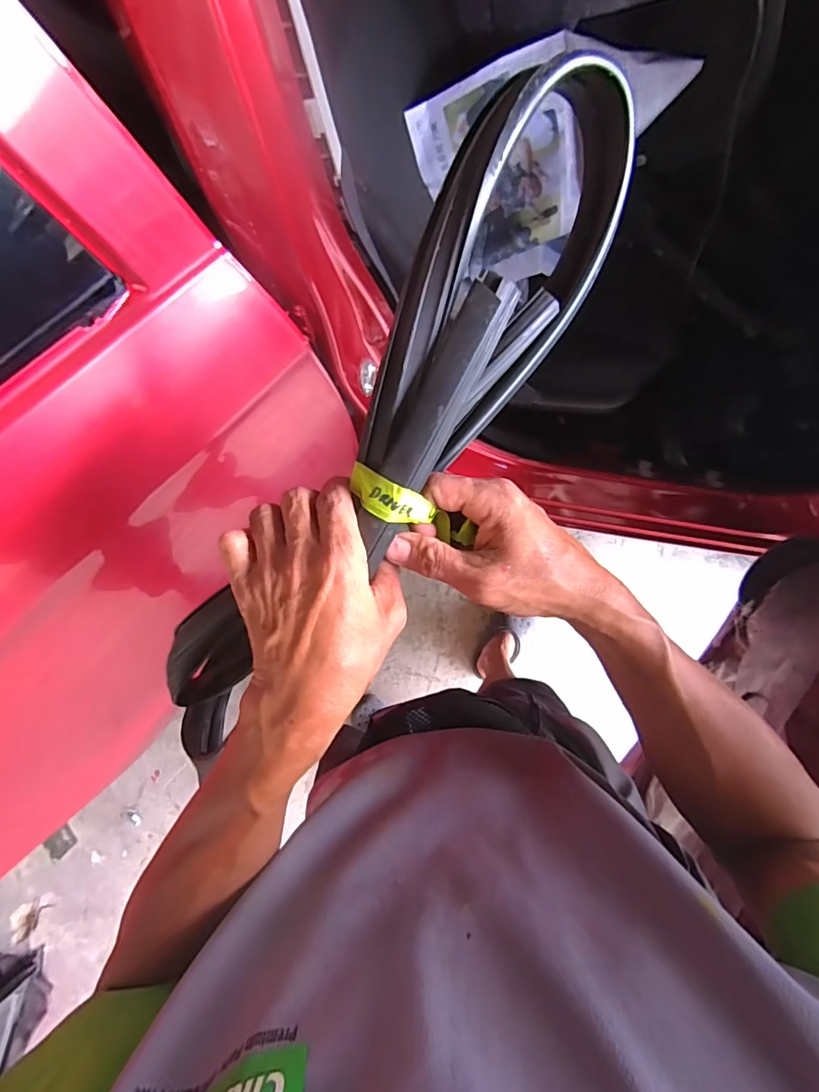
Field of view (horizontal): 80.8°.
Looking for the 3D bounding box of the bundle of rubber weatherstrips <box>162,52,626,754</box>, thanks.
[{"bbox_3d":[-0.027,-0.043,0.312,0.080,0.097,0.493,39,104,7],"label":"bundle of rubber weatherstrips"}]

